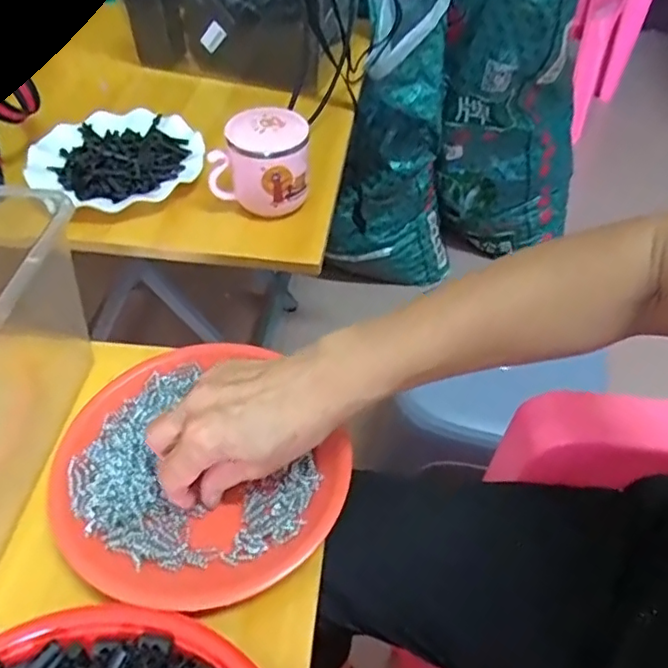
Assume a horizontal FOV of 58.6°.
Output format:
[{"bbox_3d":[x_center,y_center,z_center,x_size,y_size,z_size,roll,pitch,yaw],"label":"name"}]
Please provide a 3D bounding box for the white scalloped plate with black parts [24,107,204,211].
[{"bbox_3d":[-0.234,-0.194,0.645,0.172,0.026,0.174,0,48,-1],"label":"white scalloped plate with black parts"}]

